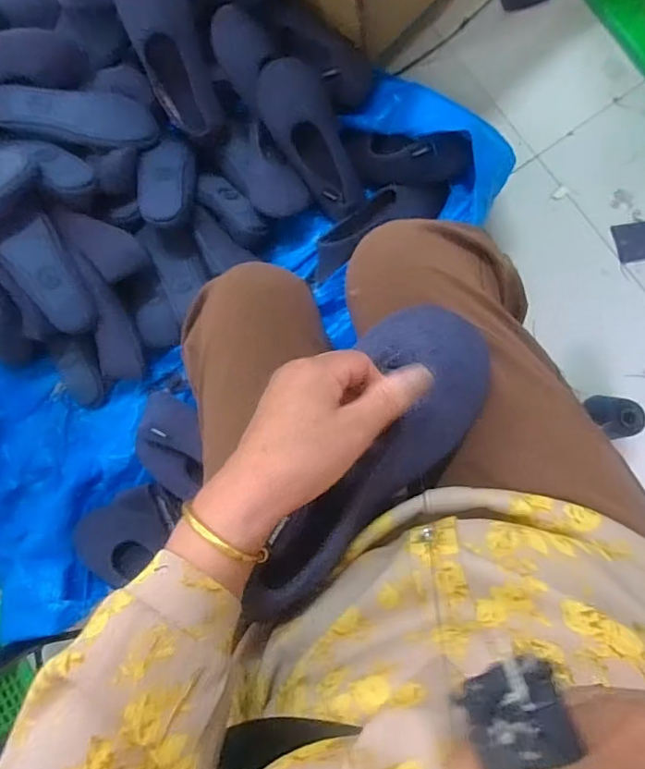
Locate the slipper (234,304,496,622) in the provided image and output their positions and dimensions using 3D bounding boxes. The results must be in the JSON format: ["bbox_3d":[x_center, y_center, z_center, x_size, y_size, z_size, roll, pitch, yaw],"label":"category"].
[{"bbox_3d":[0.031,0.051,0.350,0.090,0.066,0.230,34,76,9],"label":"slipper"}]

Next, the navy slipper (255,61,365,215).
[{"bbox_3d":[-0.014,-0.377,0.801,0.098,0.051,0.238,-30,110,5],"label":"navy slipper"}]

